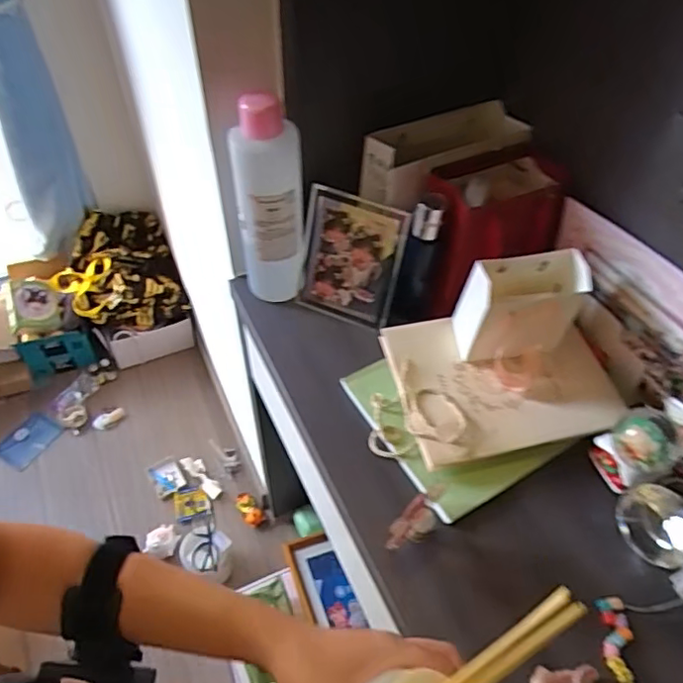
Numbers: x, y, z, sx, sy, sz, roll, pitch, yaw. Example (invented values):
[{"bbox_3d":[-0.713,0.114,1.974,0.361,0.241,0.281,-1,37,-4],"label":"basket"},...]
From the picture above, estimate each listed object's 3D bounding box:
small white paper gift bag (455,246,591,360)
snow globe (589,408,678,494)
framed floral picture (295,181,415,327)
[{"bbox_3d":[0.202,-0.030,0.643,0.128,0.118,0.073,0,50,-1],"label":"small white paper gift bag"},{"bbox_3d":[0.308,0.110,0.599,0.065,0.073,0.066,-19,53,-16],"label":"snow globe"},{"bbox_3d":[0.010,-0.104,0.728,0.127,0.161,0.015,20,34,12],"label":"framed floral picture"}]

